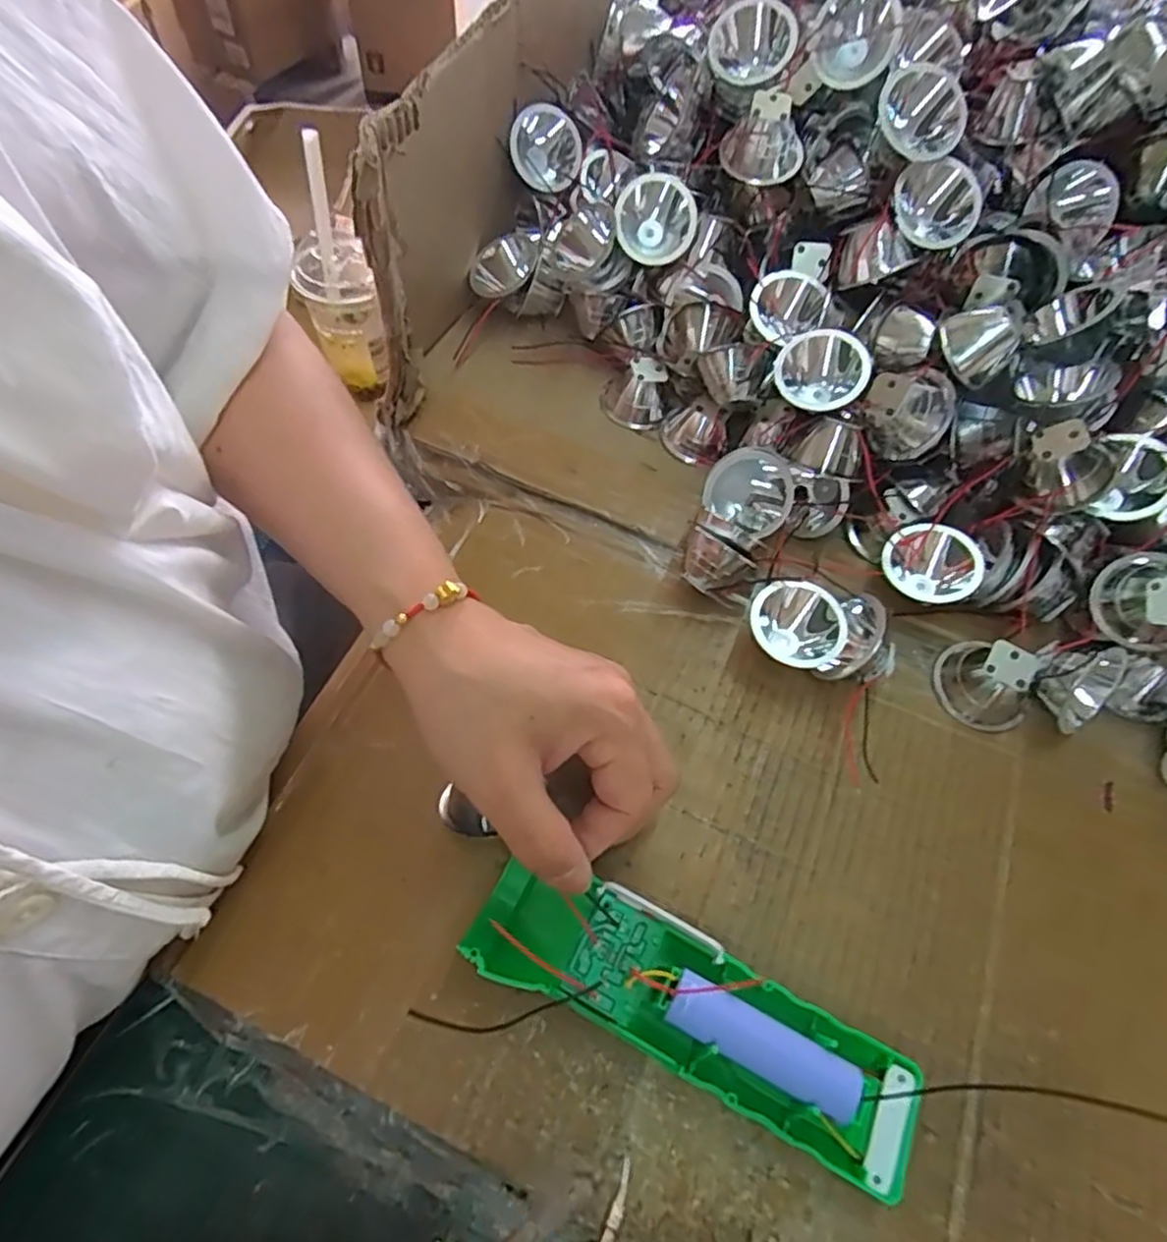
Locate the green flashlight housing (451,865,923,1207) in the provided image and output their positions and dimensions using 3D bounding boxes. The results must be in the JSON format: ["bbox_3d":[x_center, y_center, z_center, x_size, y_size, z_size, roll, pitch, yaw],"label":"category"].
[{"bbox_3d":[0.035,0.132,0.235,0.157,0.020,0.043,23,61,13],"label":"green flashlight housing"}]

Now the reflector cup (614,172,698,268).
[{"bbox_3d":[0.040,-0.222,0.383,0.043,0.043,0.031,4,17,3],"label":"reflector cup"}]

